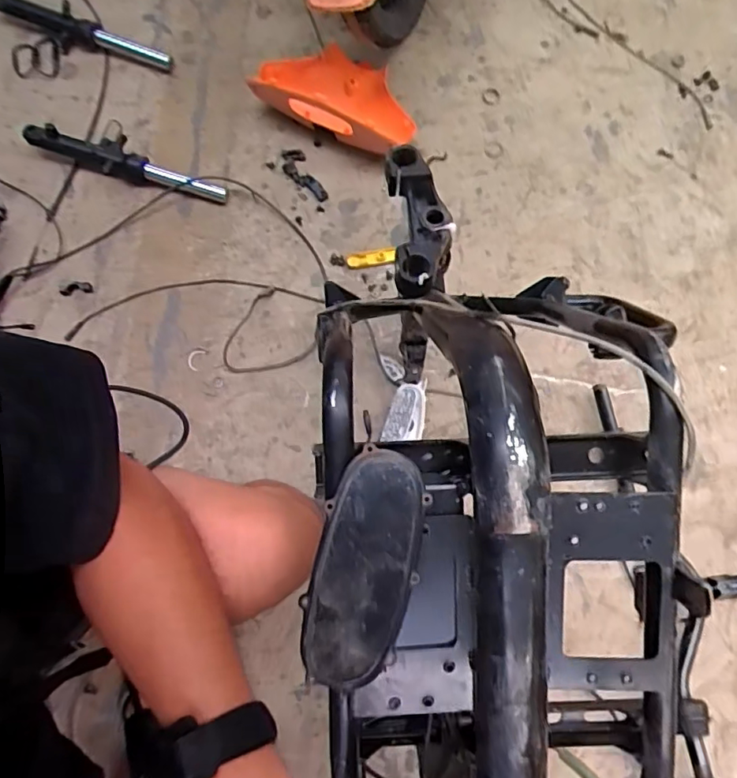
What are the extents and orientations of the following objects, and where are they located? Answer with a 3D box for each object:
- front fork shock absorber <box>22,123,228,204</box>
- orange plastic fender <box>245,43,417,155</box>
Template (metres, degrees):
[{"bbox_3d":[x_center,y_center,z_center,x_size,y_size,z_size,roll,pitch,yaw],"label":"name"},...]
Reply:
[{"bbox_3d":[-0.403,-0.388,0.920,0.334,0.058,0.061,12,77,3],"label":"front fork shock absorber"},{"bbox_3d":[-0.047,-0.499,0.924,0.274,0.095,0.132,28,79,6],"label":"orange plastic fender"}]

